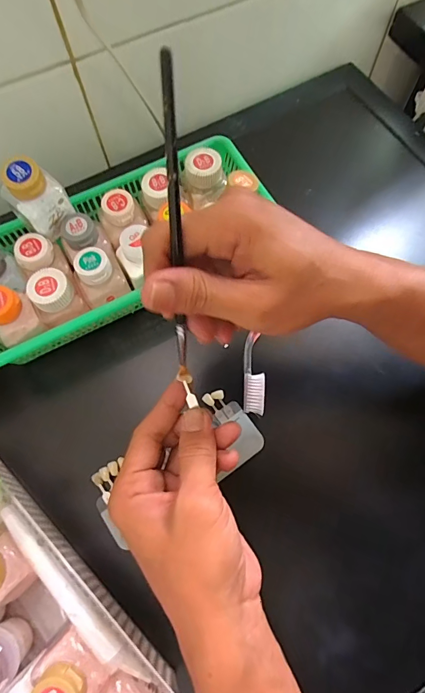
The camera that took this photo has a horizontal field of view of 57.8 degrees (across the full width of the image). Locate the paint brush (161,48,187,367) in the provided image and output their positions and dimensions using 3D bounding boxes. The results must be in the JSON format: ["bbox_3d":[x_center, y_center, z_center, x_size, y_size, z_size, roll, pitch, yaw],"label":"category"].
[{"bbox_3d":[-0.019,-0.051,0.207,0.006,0.172,0.004,4,45,2],"label":"paint brush"}]

